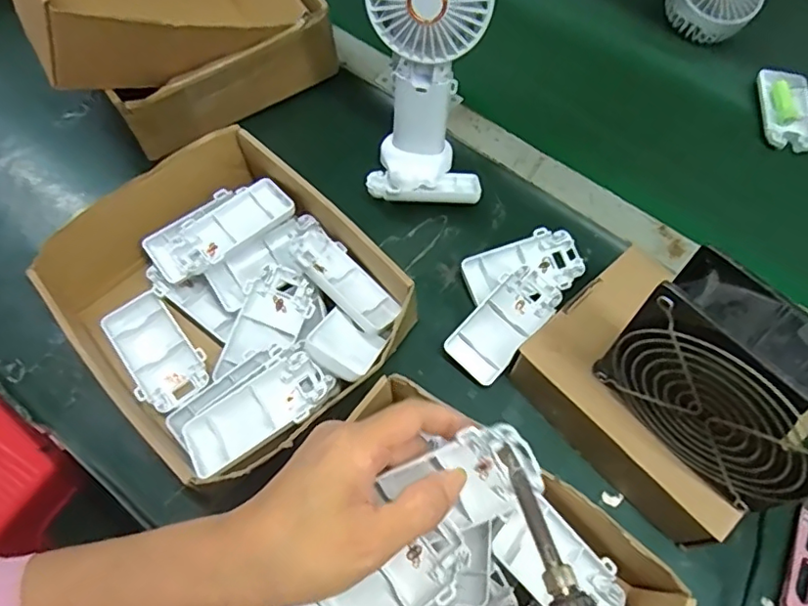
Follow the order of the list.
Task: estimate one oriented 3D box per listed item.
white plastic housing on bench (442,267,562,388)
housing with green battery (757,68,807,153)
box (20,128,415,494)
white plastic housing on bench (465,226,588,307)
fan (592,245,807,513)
[{"bbox_3d":[0.076,0.017,0.435,0.046,0.025,0.094,38,69,16],"label":"white plastic housing on bench"},{"bbox_3d":[0.369,-0.186,0.549,0.049,0.011,0.091,7,64,3],"label":"housing with green battery"},{"bbox_3d":[-0.124,0.001,0.419,0.206,0.066,0.230,-41,71,-18],"label":"box"},{"bbox_3d":[0.098,-0.027,0.459,0.095,0.018,0.049,-20,66,-10],"label":"white plastic housing on bench"},{"bbox_3d":[0.175,0.047,0.307,0.045,0.111,0.118,-37,70,-17],"label":"fan"}]

